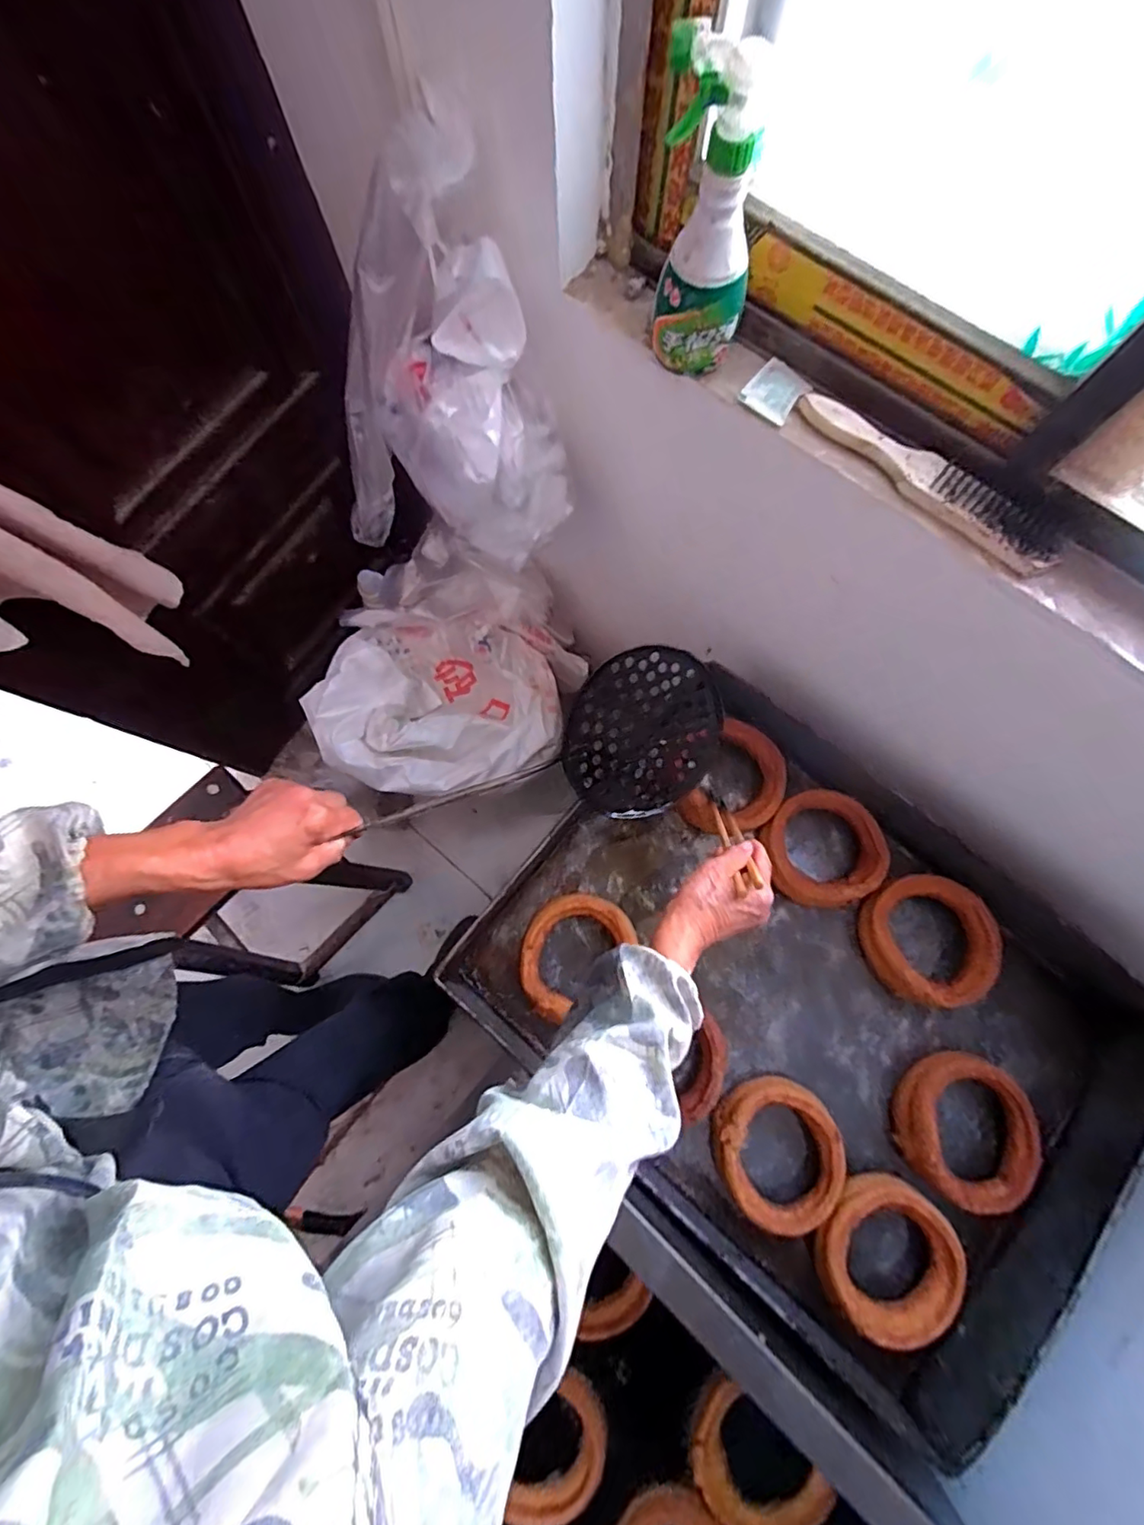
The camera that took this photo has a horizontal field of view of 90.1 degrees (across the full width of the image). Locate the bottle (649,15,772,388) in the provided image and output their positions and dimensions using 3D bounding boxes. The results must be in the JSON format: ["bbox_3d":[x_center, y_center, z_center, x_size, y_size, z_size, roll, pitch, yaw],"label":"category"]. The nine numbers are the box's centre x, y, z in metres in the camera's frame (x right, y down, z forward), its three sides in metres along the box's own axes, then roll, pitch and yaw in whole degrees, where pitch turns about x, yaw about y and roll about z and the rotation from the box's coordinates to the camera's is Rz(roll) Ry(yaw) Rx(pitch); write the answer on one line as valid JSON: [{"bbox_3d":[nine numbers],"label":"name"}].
[{"bbox_3d":[0.107,-0.427,0.463,0.092,0.195,0.057,10,78,2],"label":"bottle"}]

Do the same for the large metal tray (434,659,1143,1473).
[{"bbox_3d":[0.300,0.312,0.765,0.760,0.125,0.576,40,81,8],"label":"large metal tray"}]

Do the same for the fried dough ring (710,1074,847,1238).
[{"bbox_3d":[0.259,0.490,0.716,0.150,0.046,0.158,-2,70,5],"label":"fried dough ring"}]

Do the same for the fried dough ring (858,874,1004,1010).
[{"bbox_3d":[0.491,0.238,0.789,0.172,0.047,0.175,0,78,0],"label":"fried dough ring"}]

